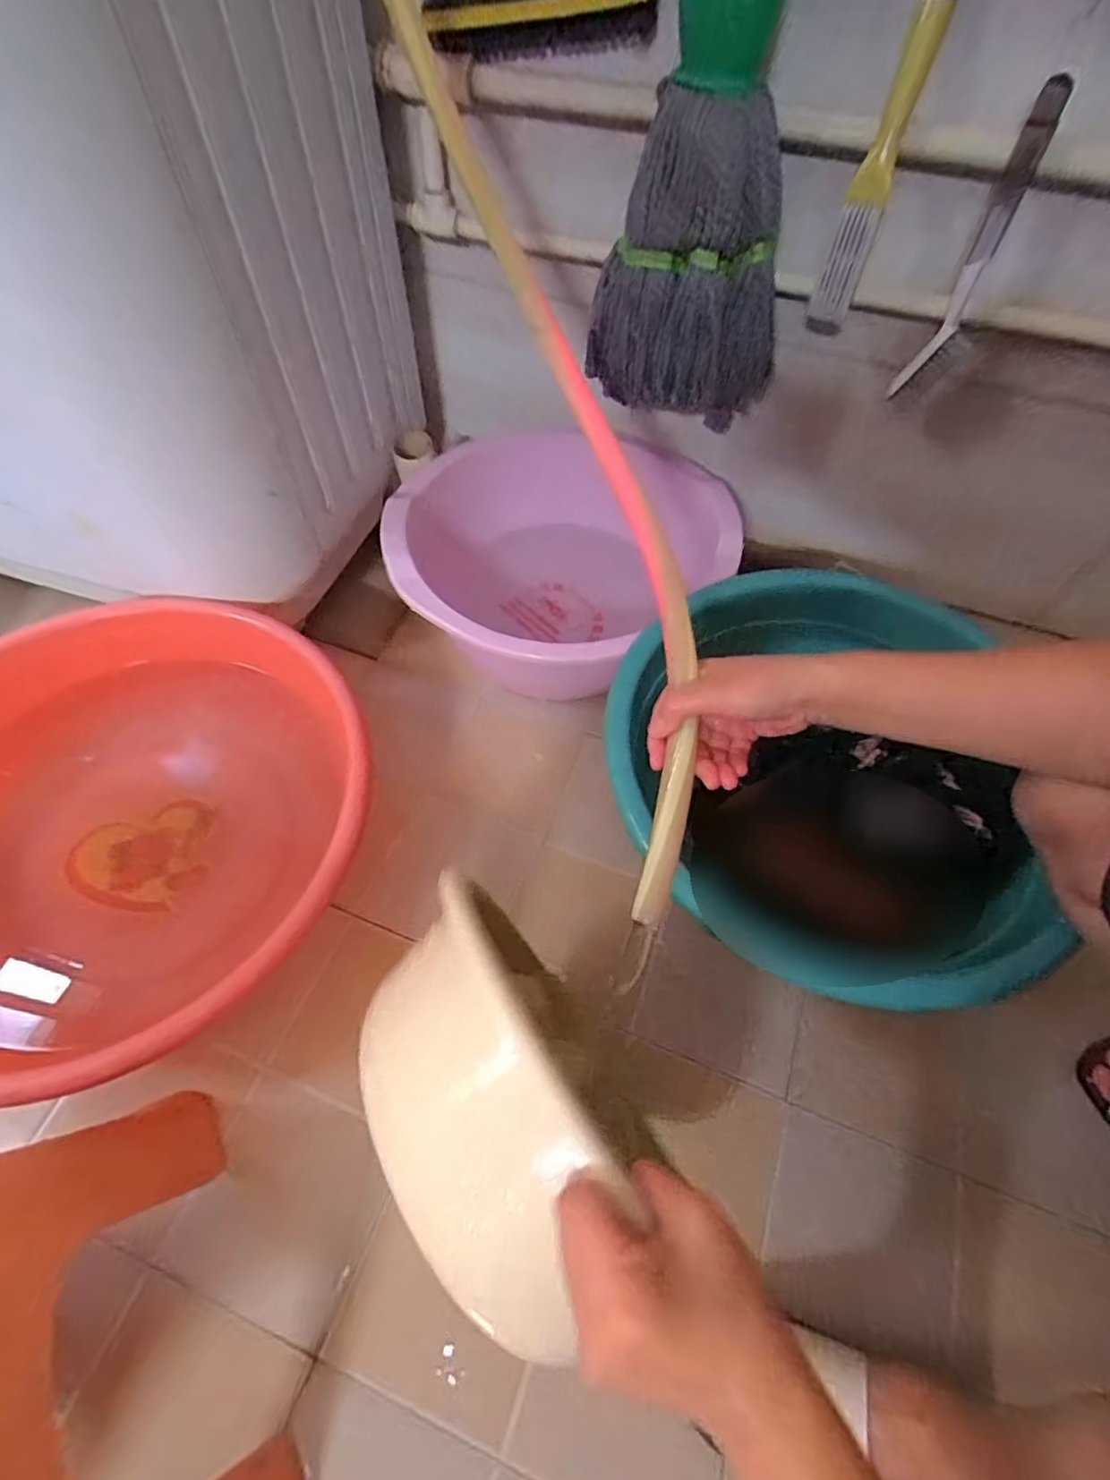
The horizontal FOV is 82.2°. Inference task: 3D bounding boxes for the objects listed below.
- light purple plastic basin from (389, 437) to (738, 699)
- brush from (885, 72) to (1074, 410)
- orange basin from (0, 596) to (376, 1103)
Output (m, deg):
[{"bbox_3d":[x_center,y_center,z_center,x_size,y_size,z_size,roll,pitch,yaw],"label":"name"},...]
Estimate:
[{"bbox_3d":[0.015,-0.212,0.789,0.368,0.181,0.402,1,58,-1],"label":"light purple plastic basin"},{"bbox_3d":[0.377,-0.420,0.571,0.045,0.242,0.030,-29,64,-18],"label":"brush"},{"bbox_3d":[-0.424,0.089,0.609,0.412,0.158,0.438,1,58,-1],"label":"orange basin"}]

